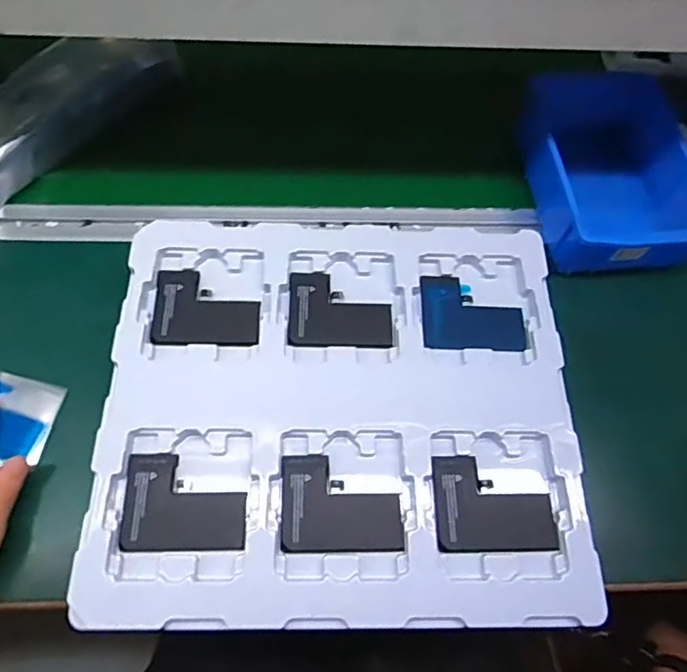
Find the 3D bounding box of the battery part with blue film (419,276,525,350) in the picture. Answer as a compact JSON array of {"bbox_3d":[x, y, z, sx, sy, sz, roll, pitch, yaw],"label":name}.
[{"bbox_3d":[0.098,-0.017,0.411,0.077,0.005,0.061,3,64,-2],"label":"battery part with blue film"}]

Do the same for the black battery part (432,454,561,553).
[{"bbox_3d":[0.098,0.109,0.352,0.077,0.008,0.059,0,64,-3],"label":"black battery part"}]

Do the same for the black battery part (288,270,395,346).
[{"bbox_3d":[-0.002,-0.020,0.406,0.076,0.004,0.061,1,64,-3],"label":"black battery part"}]

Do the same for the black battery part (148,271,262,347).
[{"bbox_3d":[-0.101,-0.021,0.400,0.076,0.006,0.059,1,64,-3],"label":"black battery part"}]

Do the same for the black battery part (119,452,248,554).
[{"bbox_3d":[-0.100,0.105,0.342,0.076,0.005,0.060,-1,64,-3],"label":"black battery part"}]

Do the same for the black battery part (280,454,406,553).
[{"bbox_3d":[-0.001,0.108,0.348,0.077,0.008,0.058,0,64,-3],"label":"black battery part"}]

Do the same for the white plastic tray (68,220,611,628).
[{"bbox_3d":[0.000,0.043,0.372,0.312,0.020,0.274,1,64,-2],"label":"white plastic tray"}]

